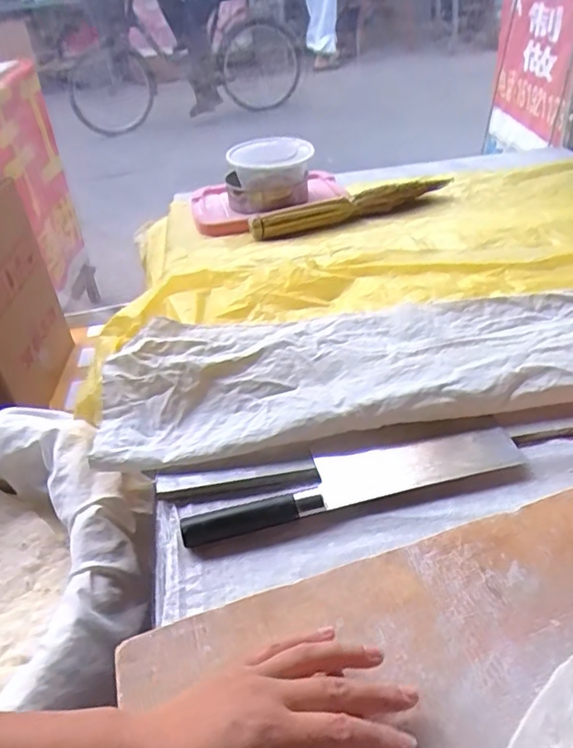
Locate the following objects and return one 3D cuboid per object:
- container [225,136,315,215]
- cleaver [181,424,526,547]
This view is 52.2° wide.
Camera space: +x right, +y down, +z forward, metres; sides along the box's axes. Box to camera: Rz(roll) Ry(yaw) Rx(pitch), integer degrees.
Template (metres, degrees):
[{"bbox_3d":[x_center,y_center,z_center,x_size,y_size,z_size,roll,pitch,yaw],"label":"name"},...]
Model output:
[{"bbox_3d":[-0.031,-0.347,1.013,0.148,0.081,0.148,-7,38,-1],"label":"container"},{"bbox_3d":[0.056,0.086,0.515,0.294,0.016,0.069,-12,38,-7],"label":"cleaver"}]

